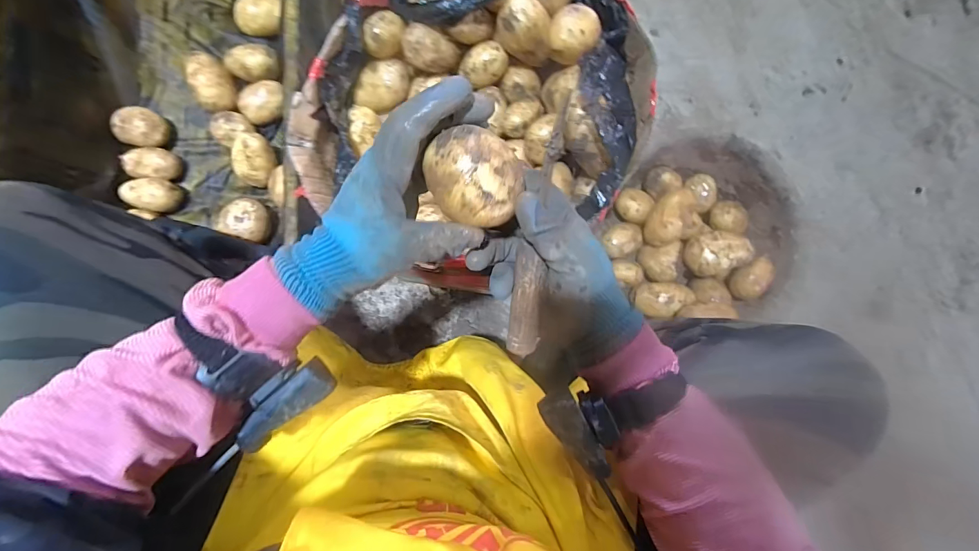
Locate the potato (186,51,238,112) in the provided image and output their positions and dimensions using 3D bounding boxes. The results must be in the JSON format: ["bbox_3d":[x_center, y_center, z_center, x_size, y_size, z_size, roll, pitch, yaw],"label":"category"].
[{"bbox_3d":[-0.473,-0.334,0.702,0.052,0.049,0.092,-14,87,-3],"label":"potato"}]

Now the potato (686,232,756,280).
[{"bbox_3d":[0.401,-0.037,0.739,0.107,0.078,0.077,0,87,-3],"label":"potato"}]

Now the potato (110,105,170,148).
[{"bbox_3d":[-0.598,-0.253,0.719,0.070,0.058,0.065,20,86,-1],"label":"potato"}]

